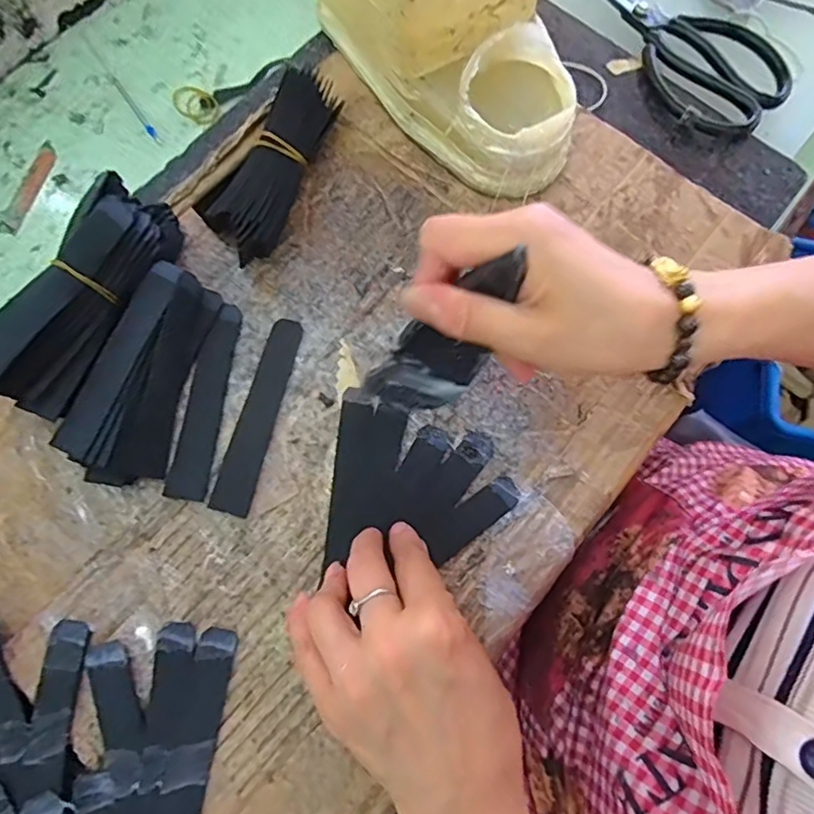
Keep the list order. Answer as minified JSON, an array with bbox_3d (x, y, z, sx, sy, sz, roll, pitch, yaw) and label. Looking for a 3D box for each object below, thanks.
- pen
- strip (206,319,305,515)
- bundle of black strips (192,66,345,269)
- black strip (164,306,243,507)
[{"bbox_3d":[-0.216,-0.241,0.428,0.006,0.011,0.118,-33,79,-10],"label":"pen"},{"bbox_3d":[-0.086,0.003,0.329,0.022,0.005,0.117,14,76,2],"label":"strip"},{"bbox_3d":[-0.084,-0.155,0.358,0.049,0.033,0.138,20,76,3],"label":"bundle of black strips"},{"bbox_3d":[-0.117,-0.005,0.330,0.022,0.004,0.115,8,76,0],"label":"black strip"}]

